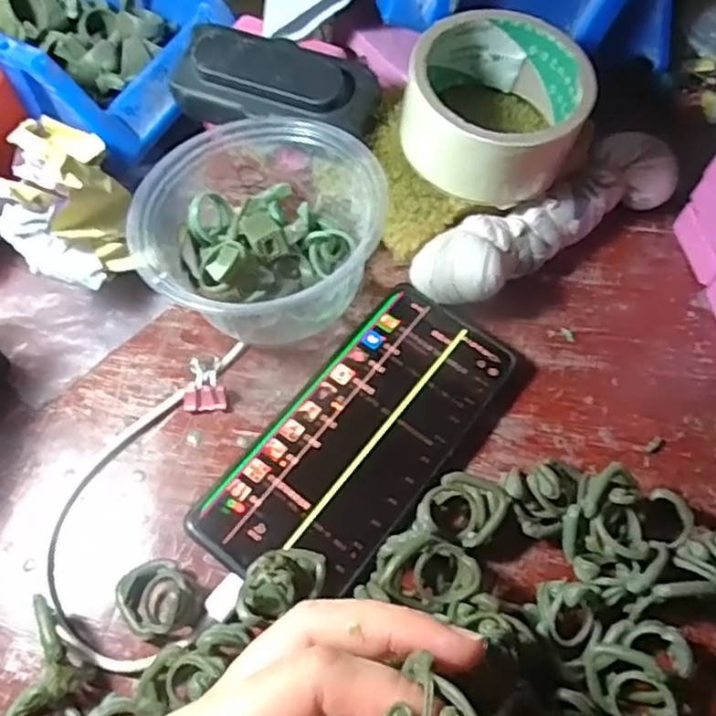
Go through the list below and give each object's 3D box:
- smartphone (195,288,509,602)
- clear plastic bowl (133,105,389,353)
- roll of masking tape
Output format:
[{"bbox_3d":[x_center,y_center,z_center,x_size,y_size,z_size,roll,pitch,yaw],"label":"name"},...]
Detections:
[{"bbox_3d":[0.003,0.038,0.306,0.074,0.012,0.156,35,67,16],"label":"smartphone"},{"bbox_3d":[-0.050,-0.061,0.324,0.108,0.071,0.103,0,62,-1],"label":"clear plastic bowl"},{"bbox_3d":[0.067,-0.125,0.331,0.086,0.050,0.092,7,64,2],"label":"roll of masking tape"}]

